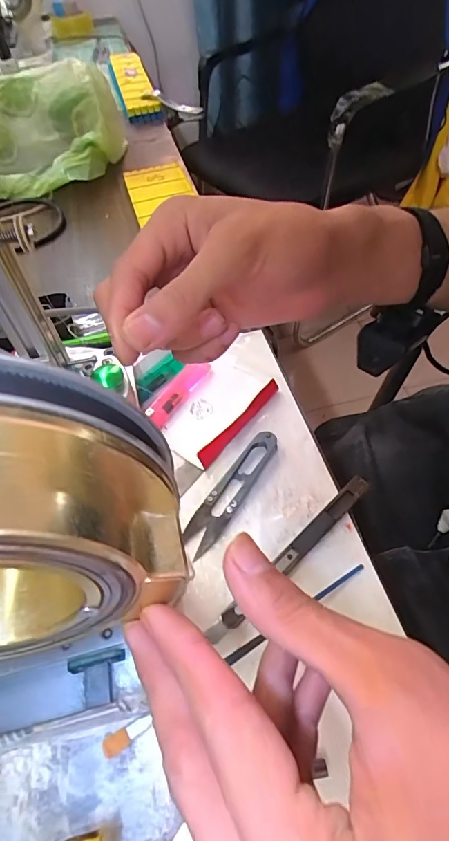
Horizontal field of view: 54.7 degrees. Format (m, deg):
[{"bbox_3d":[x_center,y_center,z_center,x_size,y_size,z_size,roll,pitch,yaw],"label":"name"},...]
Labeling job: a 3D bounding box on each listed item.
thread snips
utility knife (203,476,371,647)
[{"bbox_3d":[0.005,0.046,0.300,0.023,0.009,0.098,26,59,22],"label":"thread snips"},{"bbox_3d":[0.043,0.082,0.268,0.137,0.010,0.012,-38,59,-23],"label":"utility knife"}]

